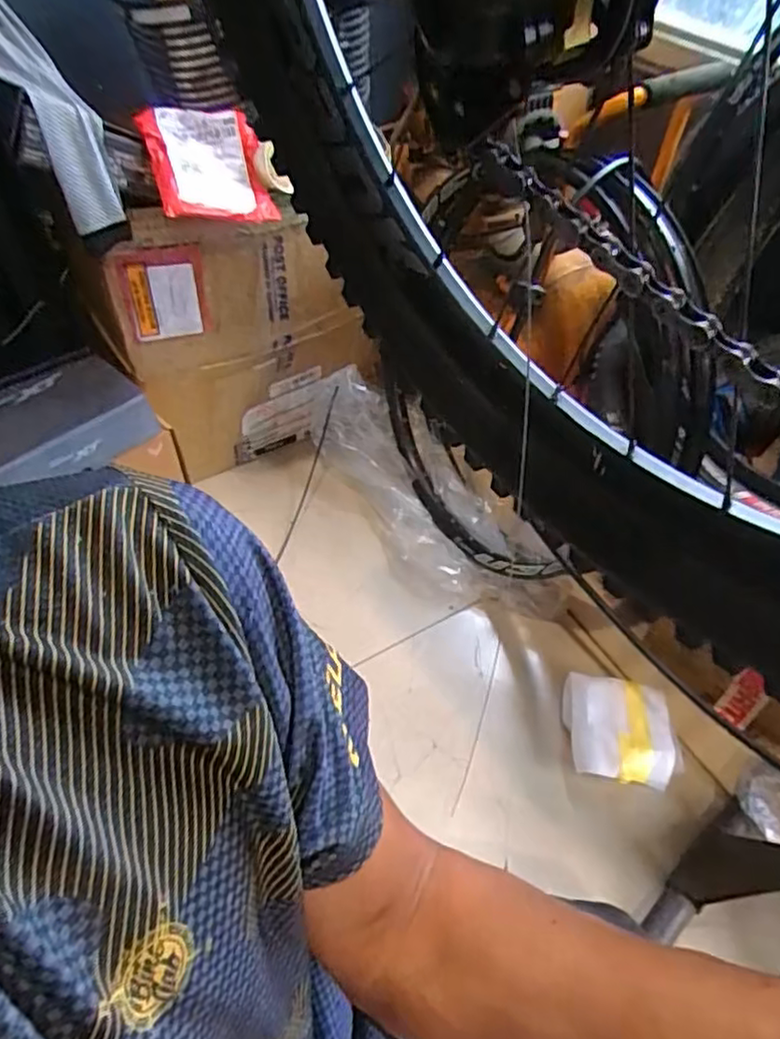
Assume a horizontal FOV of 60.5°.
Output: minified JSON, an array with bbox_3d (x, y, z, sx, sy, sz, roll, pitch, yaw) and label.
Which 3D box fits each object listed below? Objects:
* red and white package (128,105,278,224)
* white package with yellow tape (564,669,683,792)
[{"bbox_3d":[-0.226,-0.440,0.816,0.135,0.048,0.165,-18,85,-20],"label":"red and white package"},{"bbox_3d":[0.327,0.289,0.927,0.160,0.066,0.140,6,52,6],"label":"white package with yellow tape"}]

